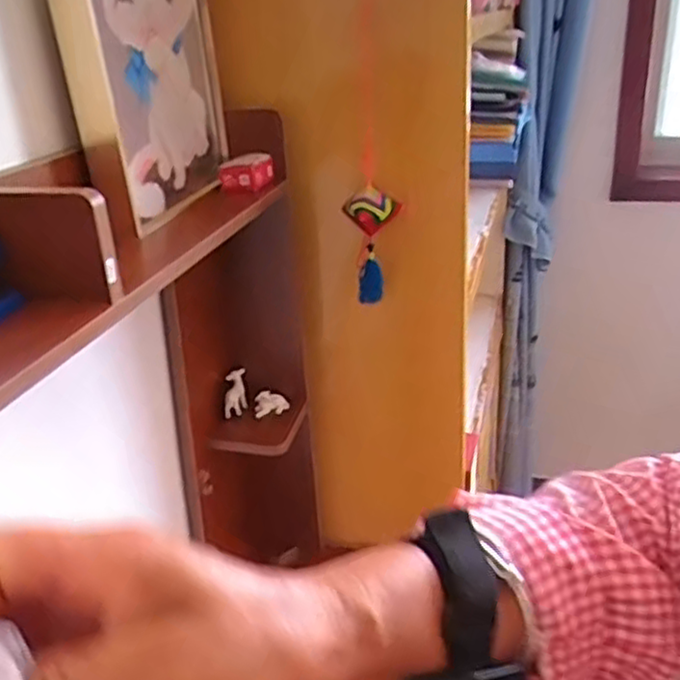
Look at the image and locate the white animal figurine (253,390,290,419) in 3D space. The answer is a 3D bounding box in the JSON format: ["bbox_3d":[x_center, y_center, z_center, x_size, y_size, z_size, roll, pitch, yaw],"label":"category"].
[{"bbox_3d":[-0.085,0.077,0.883,0.043,0.027,0.014,-11,26,-15],"label":"white animal figurine"}]

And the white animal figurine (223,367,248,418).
[{"bbox_3d":[-0.129,0.066,0.886,0.023,0.040,0.053,-3,25,0],"label":"white animal figurine"}]

